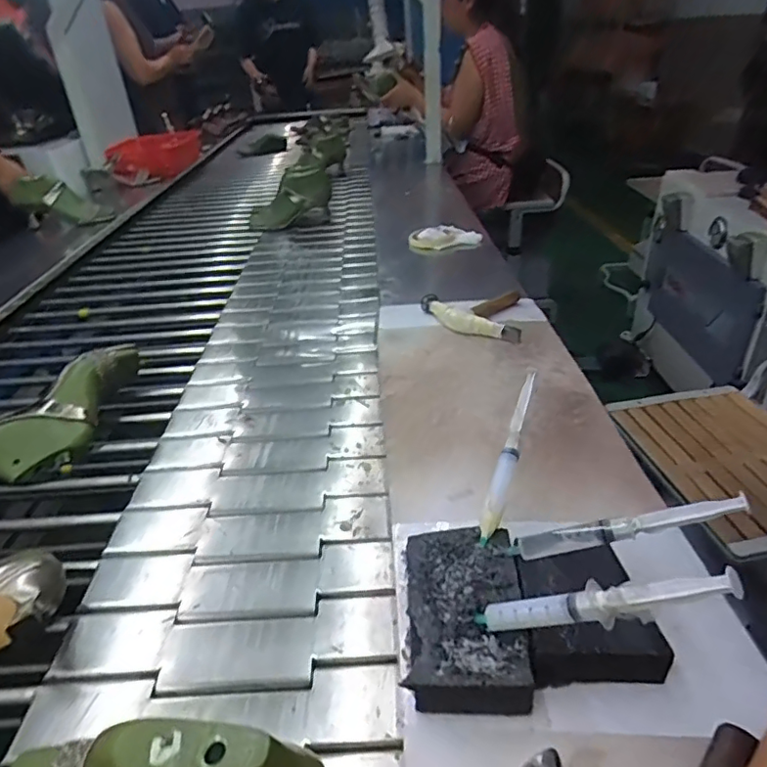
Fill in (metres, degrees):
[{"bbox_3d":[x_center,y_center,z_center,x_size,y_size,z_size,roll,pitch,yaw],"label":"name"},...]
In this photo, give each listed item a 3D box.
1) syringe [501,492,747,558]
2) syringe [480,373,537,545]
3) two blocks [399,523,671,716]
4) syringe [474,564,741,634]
[{"bbox_3d":[0.169,0.102,0.395,0.159,0.014,0.017,-19,28,20],"label":"syringe"},{"bbox_3d":[0.108,0.056,0.470,0.014,0.018,0.165,12,59,21],"label":"syringe"},{"bbox_3d":[0.099,0.161,0.398,0.169,0.035,0.128,-4,33,-1],"label":"two blocks"},{"bbox_3d":[0.123,0.133,0.328,0.163,0.021,0.015,-28,16,38],"label":"syringe"}]

